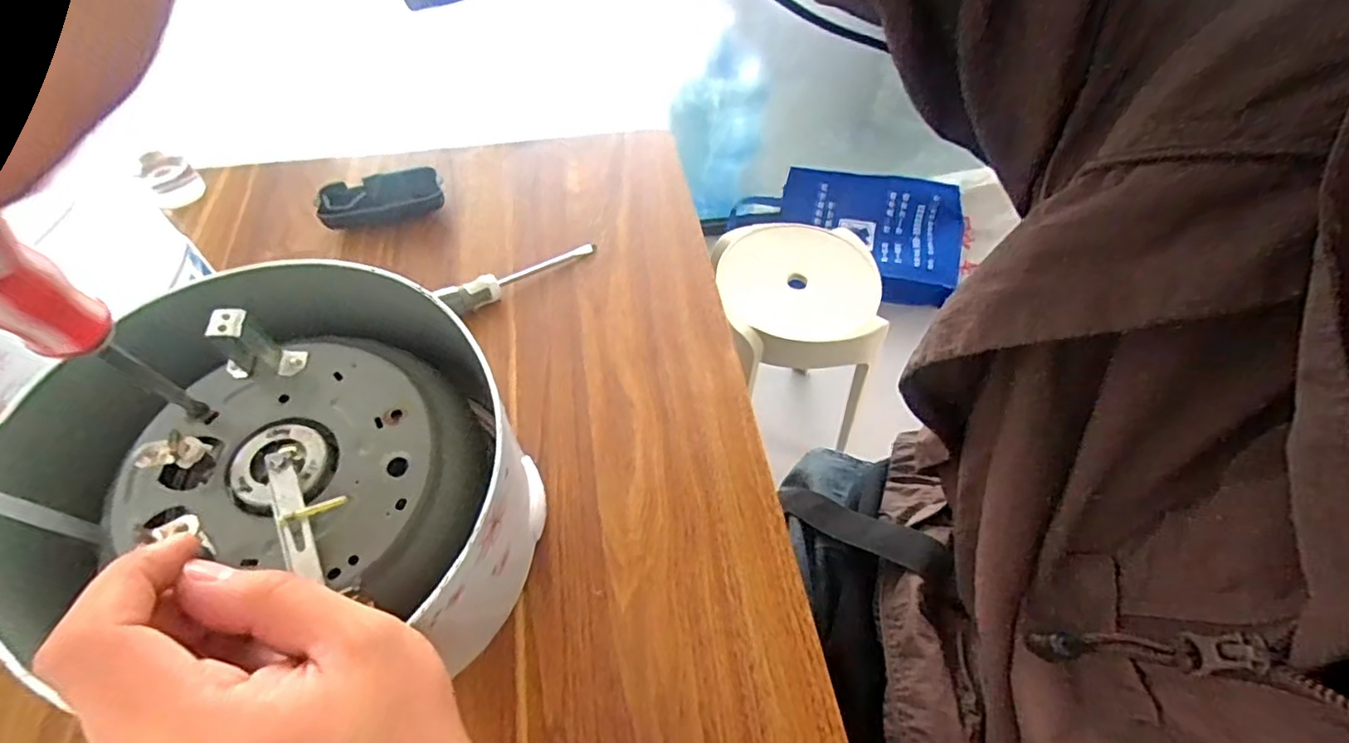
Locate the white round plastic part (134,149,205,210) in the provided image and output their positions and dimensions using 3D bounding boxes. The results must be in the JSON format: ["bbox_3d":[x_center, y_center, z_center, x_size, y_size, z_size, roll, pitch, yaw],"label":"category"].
[{"bbox_3d":[-0.514,-0.196,0.604,0.050,0.032,0.055,-34,62,-24],"label":"white round plastic part"}]

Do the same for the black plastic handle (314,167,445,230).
[{"bbox_3d":[-0.285,-0.168,0.578,0.115,0.022,0.060,-10,55,-10],"label":"black plastic handle"}]

